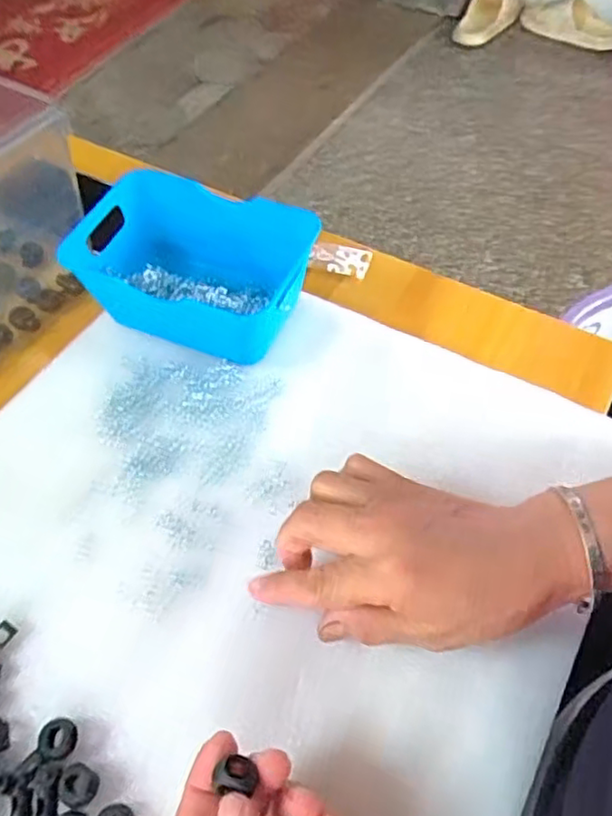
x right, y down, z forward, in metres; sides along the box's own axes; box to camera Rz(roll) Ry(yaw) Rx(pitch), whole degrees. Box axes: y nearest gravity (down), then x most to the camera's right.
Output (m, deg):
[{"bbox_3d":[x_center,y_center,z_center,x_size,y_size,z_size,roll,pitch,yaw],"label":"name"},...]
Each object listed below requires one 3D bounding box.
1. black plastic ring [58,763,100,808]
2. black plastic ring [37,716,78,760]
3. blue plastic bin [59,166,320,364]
[{"bbox_3d":[-0.106,0.176,0.294,0.018,0.005,0.015,25,60,18],"label":"black plastic ring"},{"bbox_3d":[-0.120,0.159,0.305,0.018,0.004,0.017,-1,55,2],"label":"black plastic ring"},{"bbox_3d":[-0.079,-0.098,0.440,0.161,0.063,0.097,19,59,13],"label":"blue plastic bin"}]

